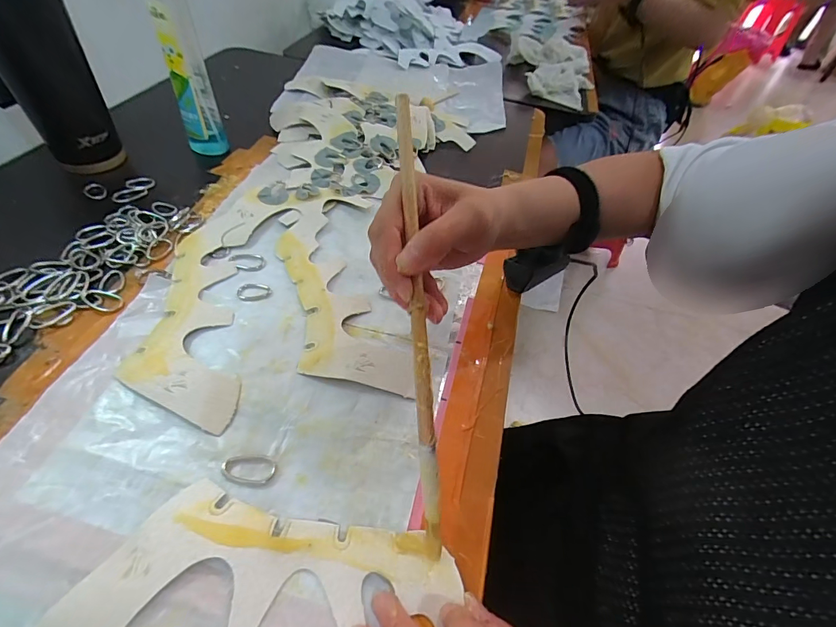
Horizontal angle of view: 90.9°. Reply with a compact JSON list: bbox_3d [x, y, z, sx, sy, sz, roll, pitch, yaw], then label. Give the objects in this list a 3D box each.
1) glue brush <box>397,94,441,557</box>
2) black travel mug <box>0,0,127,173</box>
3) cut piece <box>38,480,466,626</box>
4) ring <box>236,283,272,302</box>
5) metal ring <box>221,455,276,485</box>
[{"bbox_3d":[0.001,0.007,0.243,0.010,0.005,0.265,-4,91,-10],"label":"glue brush"},{"bbox_3d":[-0.383,-0.250,0.412,0.086,0.194,0.079,25,51,14],"label":"black travel mug"},{"bbox_3d":[-0.082,0.145,0.236,0.207,0.007,0.077,4,56,-4],"label":"cut piece"},{"bbox_3d":[-0.147,-0.020,0.369,0.030,0.004,0.021,-3,50,-9],"label":"ring"},{"bbox_3d":[-0.111,0.102,0.270,0.033,0.004,0.018,6,49,-1],"label":"metal ring"}]

